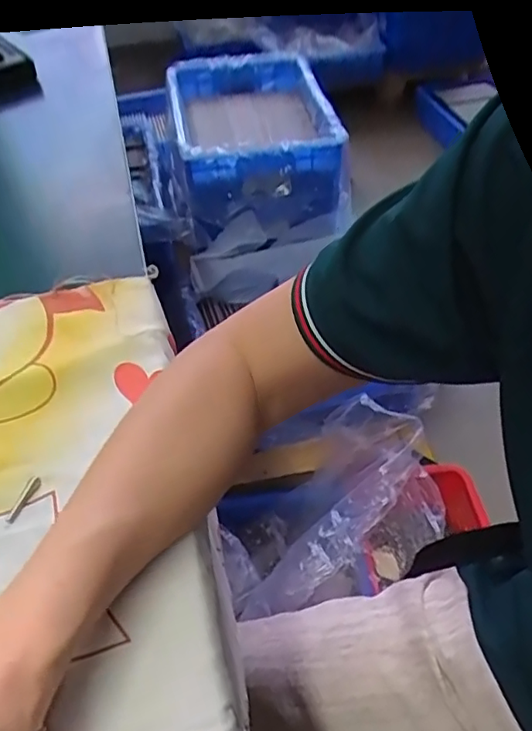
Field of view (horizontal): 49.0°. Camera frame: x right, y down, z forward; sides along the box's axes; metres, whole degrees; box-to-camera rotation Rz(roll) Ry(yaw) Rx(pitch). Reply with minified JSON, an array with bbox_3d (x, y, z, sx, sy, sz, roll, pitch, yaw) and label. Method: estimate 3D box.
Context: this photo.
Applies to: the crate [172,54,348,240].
[{"bbox_3d":[-0.030,-0.440,1.150,0.287,0.192,0.362,-10,48,-6],"label":"crate"}]

